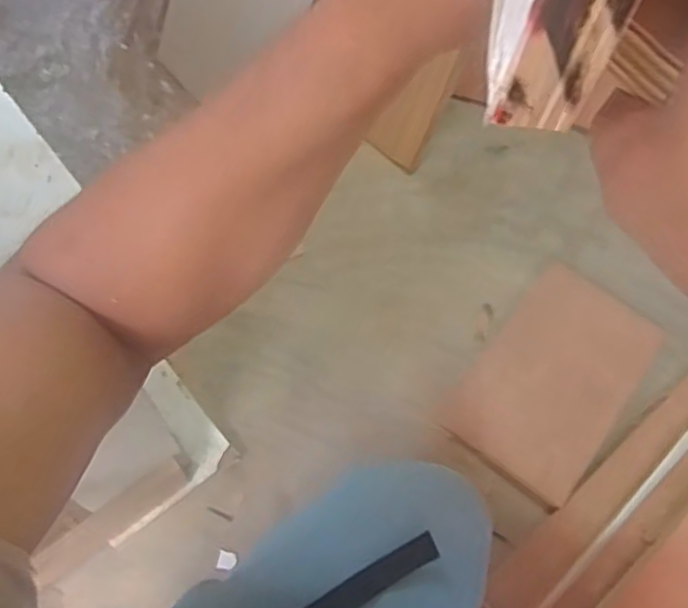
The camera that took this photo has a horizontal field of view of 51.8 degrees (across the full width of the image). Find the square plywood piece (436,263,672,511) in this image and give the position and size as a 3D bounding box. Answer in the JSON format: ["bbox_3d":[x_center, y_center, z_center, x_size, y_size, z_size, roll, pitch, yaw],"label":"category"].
[{"bbox_3d":[0.293,0.109,1.008,0.201,0.013,0.300,33,73,23],"label":"square plywood piece"}]

